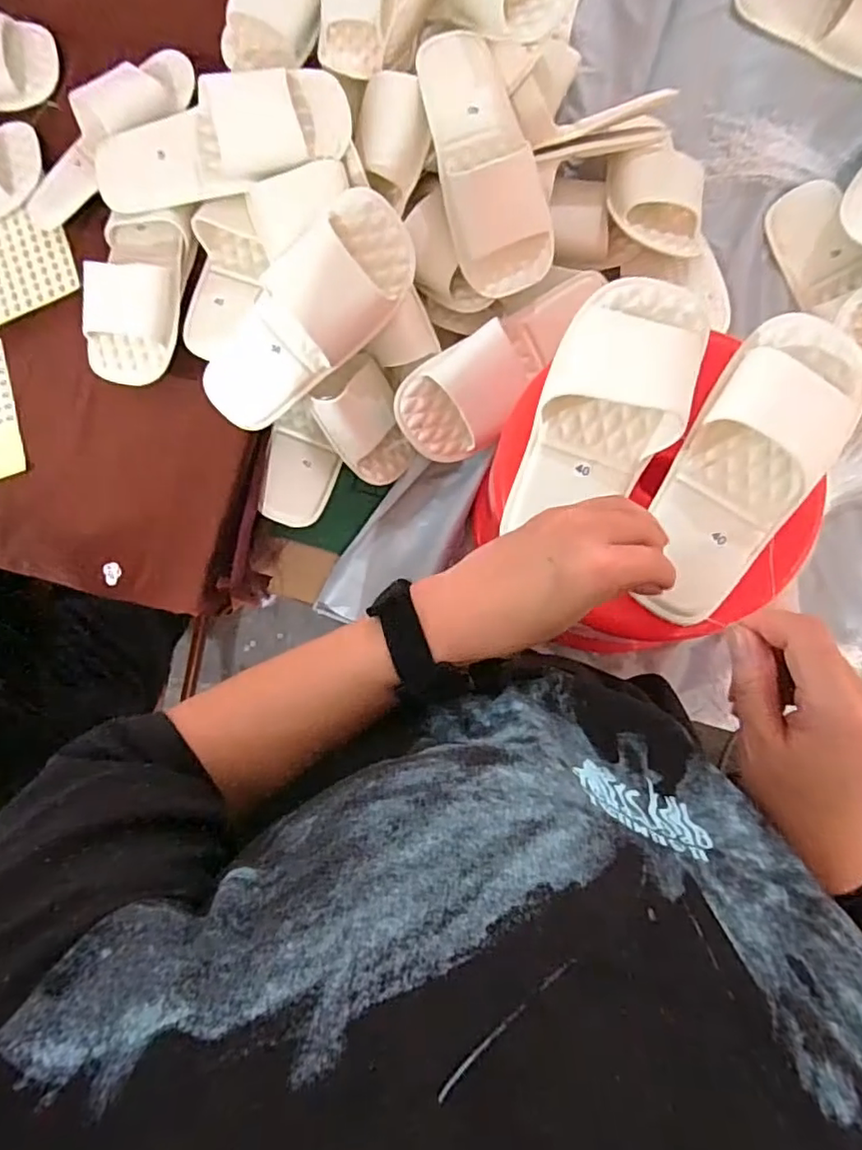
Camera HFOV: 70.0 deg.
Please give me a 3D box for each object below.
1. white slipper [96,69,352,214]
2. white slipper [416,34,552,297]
[{"bbox_3d":[-0.210,-0.425,0.585,0.263,0.059,0.107,-5,88,6],"label":"white slipper"},{"bbox_3d":[0.054,-0.392,0.590,0.098,0.053,0.226,-17,103,6],"label":"white slipper"}]

